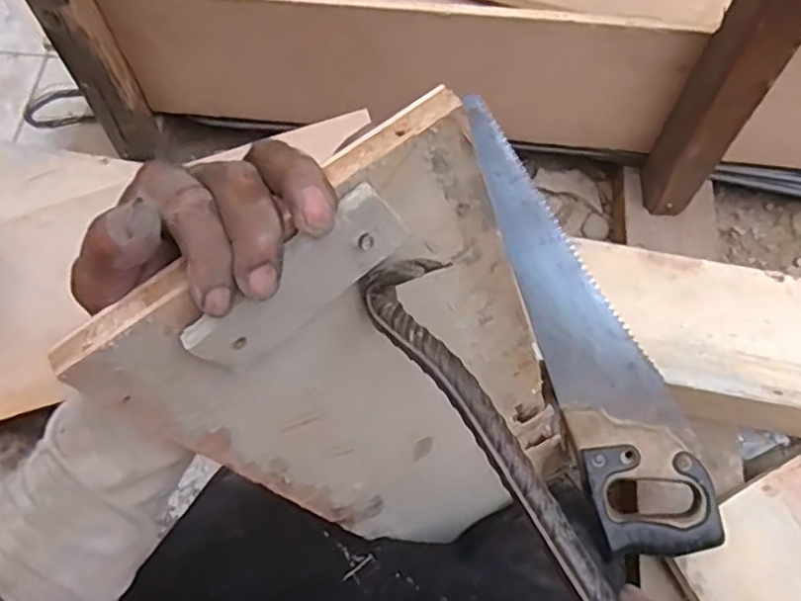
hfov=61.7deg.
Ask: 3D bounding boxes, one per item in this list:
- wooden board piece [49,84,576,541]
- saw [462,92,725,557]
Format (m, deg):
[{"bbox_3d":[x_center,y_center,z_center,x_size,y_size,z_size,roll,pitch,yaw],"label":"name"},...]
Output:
[{"bbox_3d":[0.017,0.093,0.486,0.198,0.510,0.021,-35,56,-1],"label":"wooden board piece"},{"bbox_3d":[0.185,0.014,0.667,0.108,0.023,0.468,-17,78,-3],"label":"saw"}]

